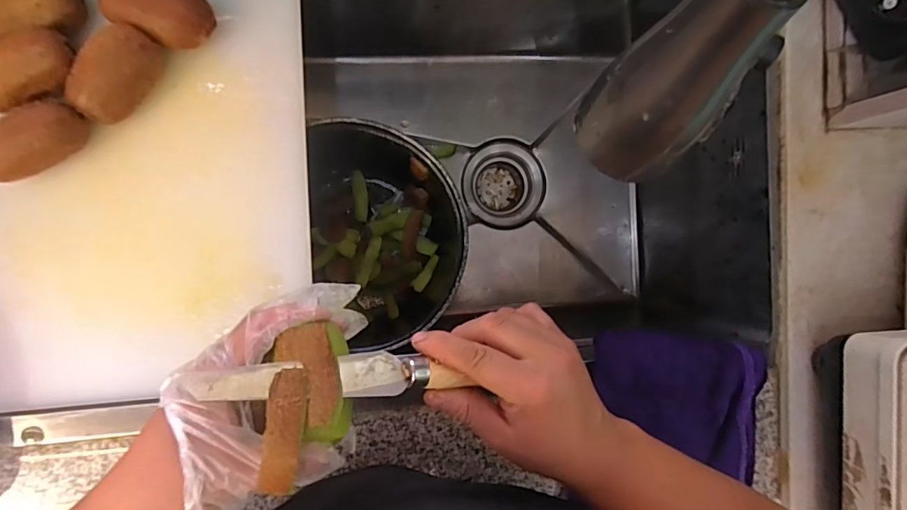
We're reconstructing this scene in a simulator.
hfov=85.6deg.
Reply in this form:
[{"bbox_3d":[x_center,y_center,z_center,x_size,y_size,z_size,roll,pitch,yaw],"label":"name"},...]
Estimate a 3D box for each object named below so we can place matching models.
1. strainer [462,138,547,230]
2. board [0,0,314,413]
[{"bbox_3d":[0.066,-0.098,0.698,0.117,0.071,0.120,0,91,-8],"label":"strainer"},{"bbox_3d":[-0.269,-0.062,0.426,0.275,0.034,0.370,-2,91,-8],"label":"board"}]

